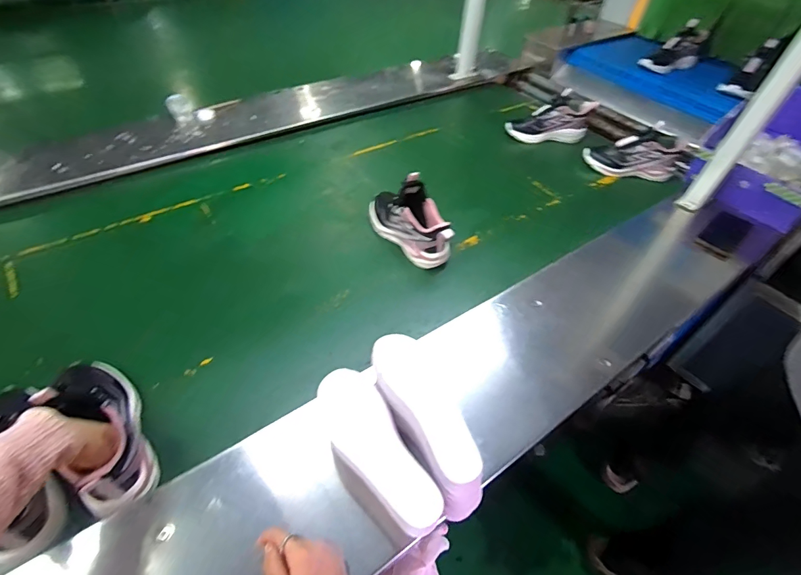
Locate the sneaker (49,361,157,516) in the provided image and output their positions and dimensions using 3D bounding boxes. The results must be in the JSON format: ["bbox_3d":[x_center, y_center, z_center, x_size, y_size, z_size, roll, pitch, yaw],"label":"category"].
[{"bbox_3d":[-0.391,0.182,0.541,0.069,0.094,0.211,-23,49,-21],"label":"sneaker"}]

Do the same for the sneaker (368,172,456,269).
[{"bbox_3d":[0.019,-0.154,0.854,0.080,0.157,0.233,-27,56,-23],"label":"sneaker"}]

